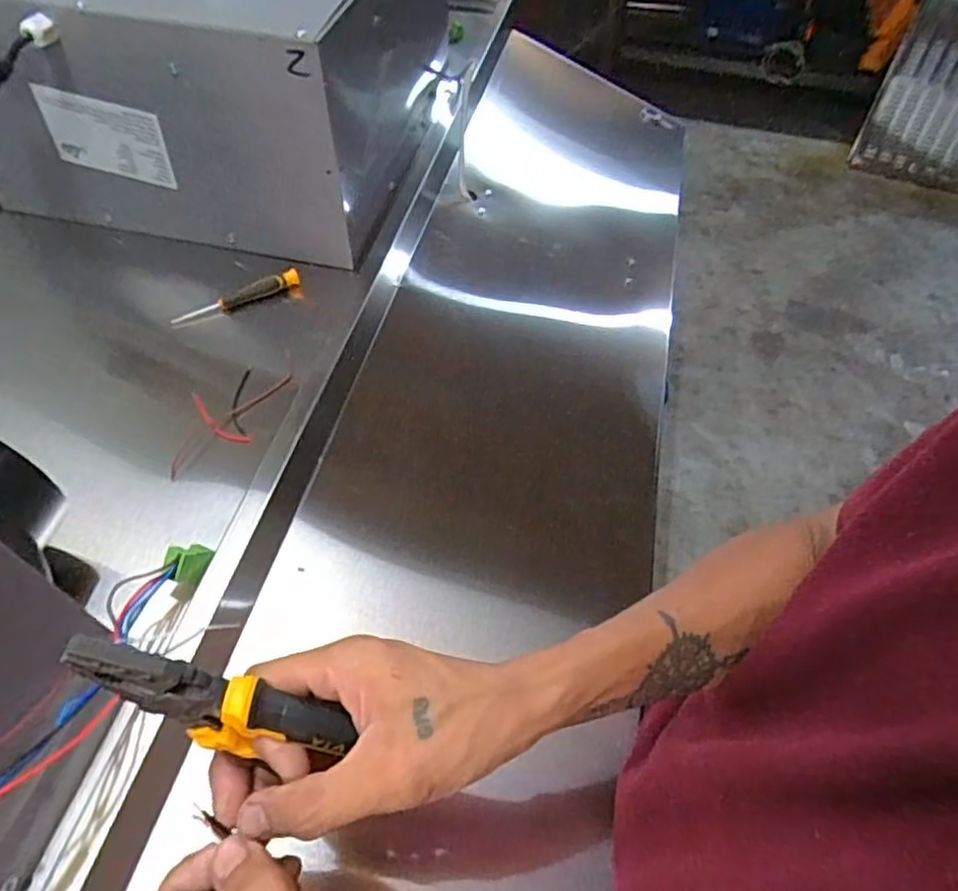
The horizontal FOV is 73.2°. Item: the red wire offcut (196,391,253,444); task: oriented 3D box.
[{"bbox_3d":[-0.225,-0.021,0.552,0.071,0.012,0.018,34,62,19],"label":"red wire offcut"}]

